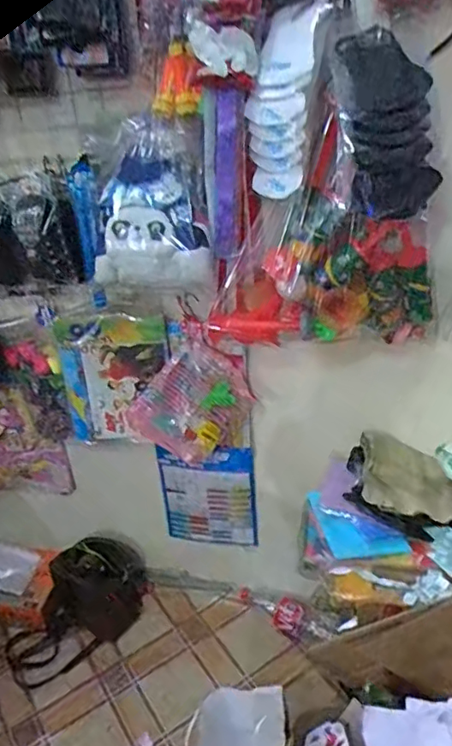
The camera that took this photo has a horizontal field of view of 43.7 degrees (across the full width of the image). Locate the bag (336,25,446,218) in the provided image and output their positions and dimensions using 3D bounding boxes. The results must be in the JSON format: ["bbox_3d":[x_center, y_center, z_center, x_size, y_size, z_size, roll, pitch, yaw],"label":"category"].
[{"bbox_3d":[0.244,-0.365,0.849,0.145,0.249,0.046,-1,30,6],"label":"bag"}]

